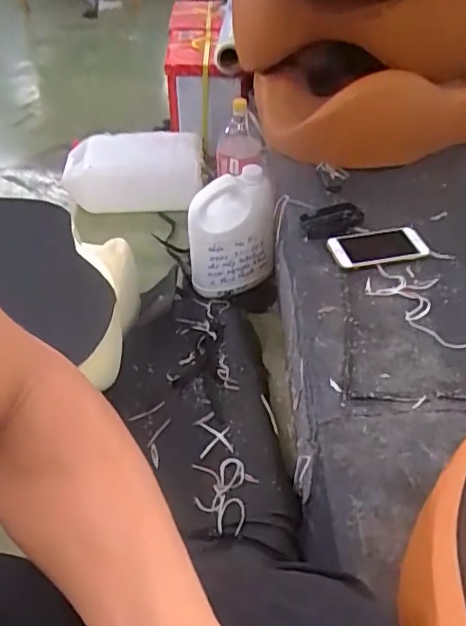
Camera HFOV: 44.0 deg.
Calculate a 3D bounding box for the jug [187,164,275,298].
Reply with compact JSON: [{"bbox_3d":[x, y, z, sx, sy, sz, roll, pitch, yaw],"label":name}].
[{"bbox_3d":[-0.006,-0.181,1.297,0.185,0.268,0.144,-3,46,-3],"label":"jug"}]

